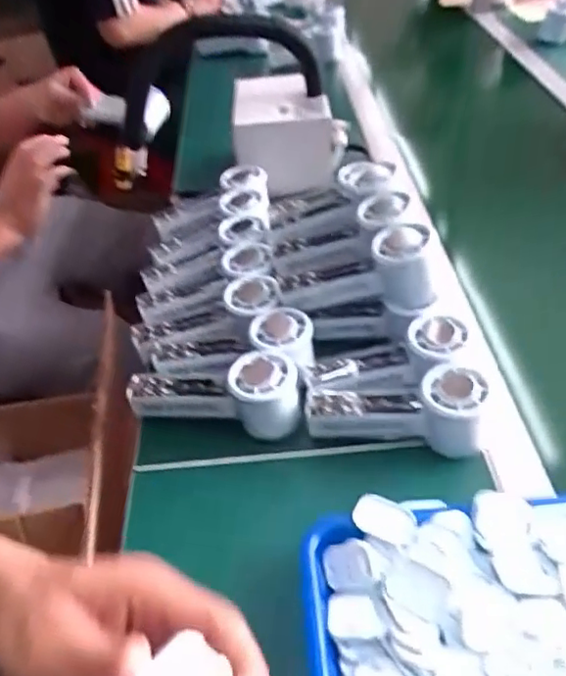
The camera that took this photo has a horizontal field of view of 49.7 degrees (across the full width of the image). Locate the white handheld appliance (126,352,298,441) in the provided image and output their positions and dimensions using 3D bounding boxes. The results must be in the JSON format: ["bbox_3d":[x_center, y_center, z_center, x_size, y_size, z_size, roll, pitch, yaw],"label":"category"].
[{"bbox_3d":[-0.062,0.045,0.546,0.155,0.057,0.056,7,44,11],"label":"white handheld appliance"}]

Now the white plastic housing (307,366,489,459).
[{"bbox_3d":[0.096,0.055,0.516,0.146,0.060,0.053,7,44,11],"label":"white plastic housing"}]

